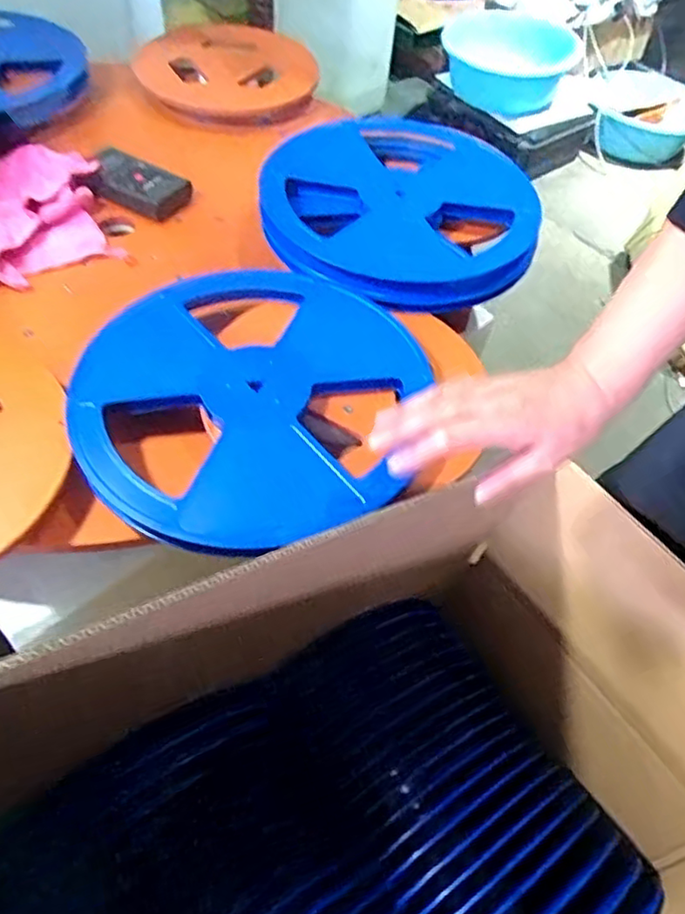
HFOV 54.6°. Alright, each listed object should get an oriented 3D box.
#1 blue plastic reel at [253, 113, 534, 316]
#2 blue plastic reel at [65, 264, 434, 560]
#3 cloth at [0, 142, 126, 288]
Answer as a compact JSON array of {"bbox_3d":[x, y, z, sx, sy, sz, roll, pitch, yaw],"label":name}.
[{"bbox_3d":[0.073,-0.306,0.790,0.321,0.046,0.321,22,55,11],"label":"blue plastic reel"},{"bbox_3d":[-0.086,-0.063,0.612,0.295,0.024,0.326,13,53,5],"label":"blue plastic reel"},{"bbox_3d":[-0.388,-0.297,0.802,0.194,0.042,0.231,-16,57,-16],"label":"cloth"}]

